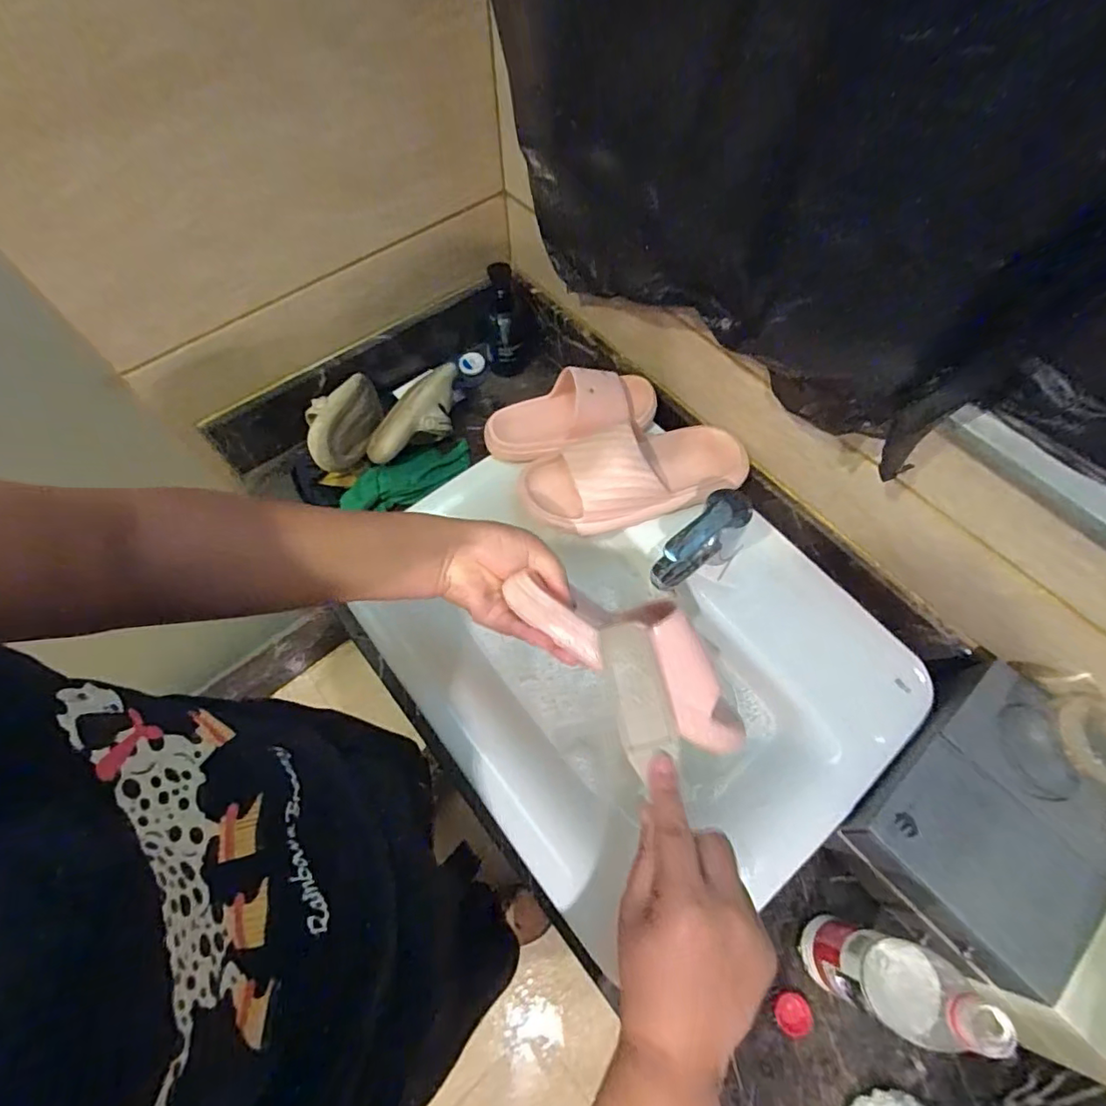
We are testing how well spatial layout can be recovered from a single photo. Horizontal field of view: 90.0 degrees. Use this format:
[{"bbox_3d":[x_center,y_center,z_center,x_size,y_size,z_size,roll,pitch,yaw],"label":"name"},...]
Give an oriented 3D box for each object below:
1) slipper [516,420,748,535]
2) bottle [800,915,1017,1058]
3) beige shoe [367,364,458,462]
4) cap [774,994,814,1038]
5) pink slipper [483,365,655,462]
[{"bbox_3d":[0.095,-0.103,0.637,0.264,0.070,0.112,-15,64,-7],"label":"slipper"},{"bbox_3d":[0.274,0.349,0.452,0.068,0.211,0.063,0,64,1],"label":"bottle"},{"bbox_3d":[-0.194,-0.193,0.764,0.084,0.064,0.173,40,71,18],"label":"beige shoe"},{"bbox_3d":[0.225,0.434,0.518,0.030,0.013,0.033,0,64,1],"label":"cap"},{"bbox_3d":[0.025,-0.169,0.669,0.217,0.051,0.097,-15,64,-7],"label":"pink slipper"}]

